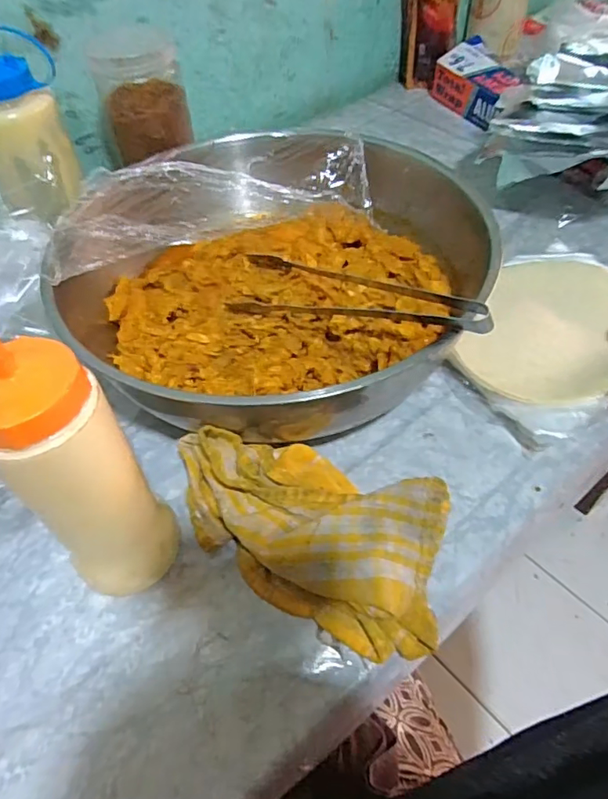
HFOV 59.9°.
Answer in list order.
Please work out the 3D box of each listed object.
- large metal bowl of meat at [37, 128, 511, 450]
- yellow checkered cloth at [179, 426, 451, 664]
[{"bbox_3d":[-0.027,-0.119,0.495,0.344,0.112,0.339,-2,51,2],"label":"large metal bowl of meat"},{"bbox_3d":[-0.002,0.088,0.370,0.200,0.060,0.115,13,52,16],"label":"yellow checkered cloth"}]

